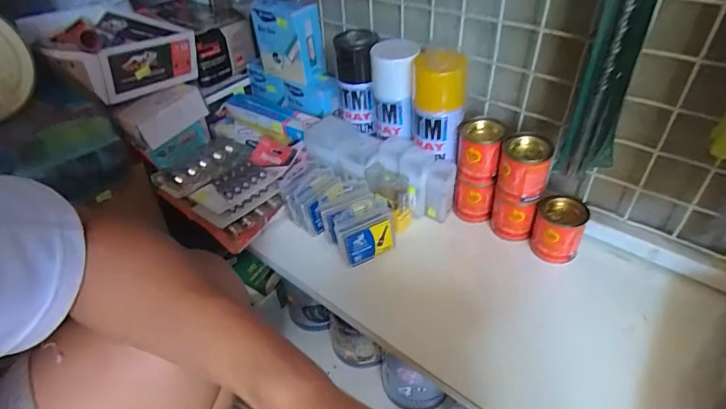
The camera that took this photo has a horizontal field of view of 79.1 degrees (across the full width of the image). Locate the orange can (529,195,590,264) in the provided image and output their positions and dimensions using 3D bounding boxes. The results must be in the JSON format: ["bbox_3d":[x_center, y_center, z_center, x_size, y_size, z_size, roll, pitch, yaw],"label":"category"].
[{"bbox_3d":[0.236,0.032,0.536,0.054,0.072,0.050,-2,39,1],"label":"orange can"}]

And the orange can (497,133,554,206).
[{"bbox_3d":[0.190,-0.040,0.520,0.055,0.069,0.051,10,41,15],"label":"orange can"}]

